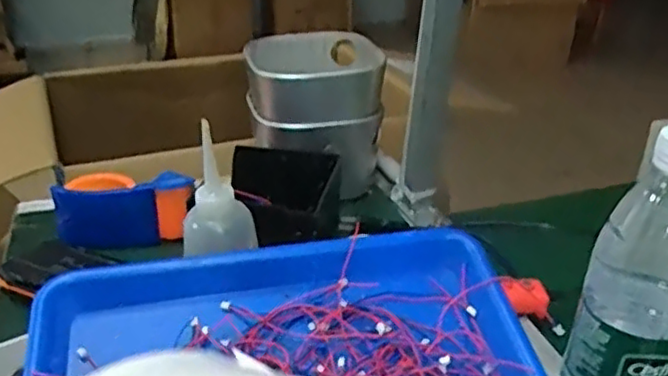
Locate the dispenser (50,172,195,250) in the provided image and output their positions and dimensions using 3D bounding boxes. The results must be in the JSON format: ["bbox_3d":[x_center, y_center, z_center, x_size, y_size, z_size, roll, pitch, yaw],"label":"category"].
[{"bbox_3d":[-0.211,0.016,0.675,0.137,0.065,0.070,-2,29,-6],"label":"dispenser"}]

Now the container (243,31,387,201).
[{"bbox_3d":[-0.021,-0.082,0.742,0.146,0.134,0.123,-8,30,-16],"label":"container"}]

